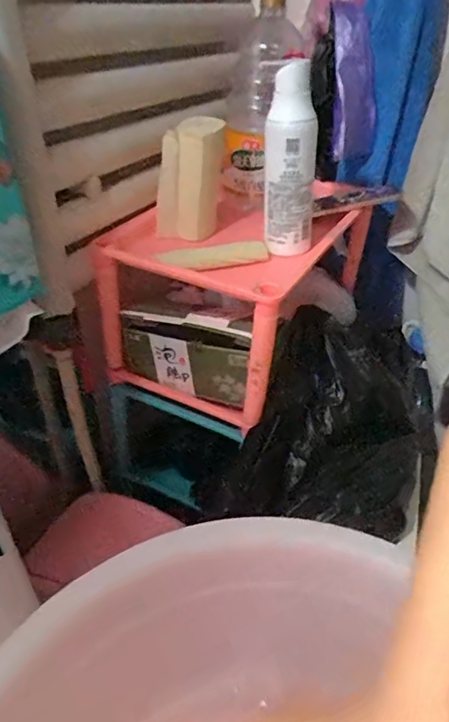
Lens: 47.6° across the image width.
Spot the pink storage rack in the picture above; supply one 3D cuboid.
[{"bbox_3d":[0.045,-0.123,0.809,0.277,0.230,0.429,18,39,23],"label":"pink storage rack"}]

